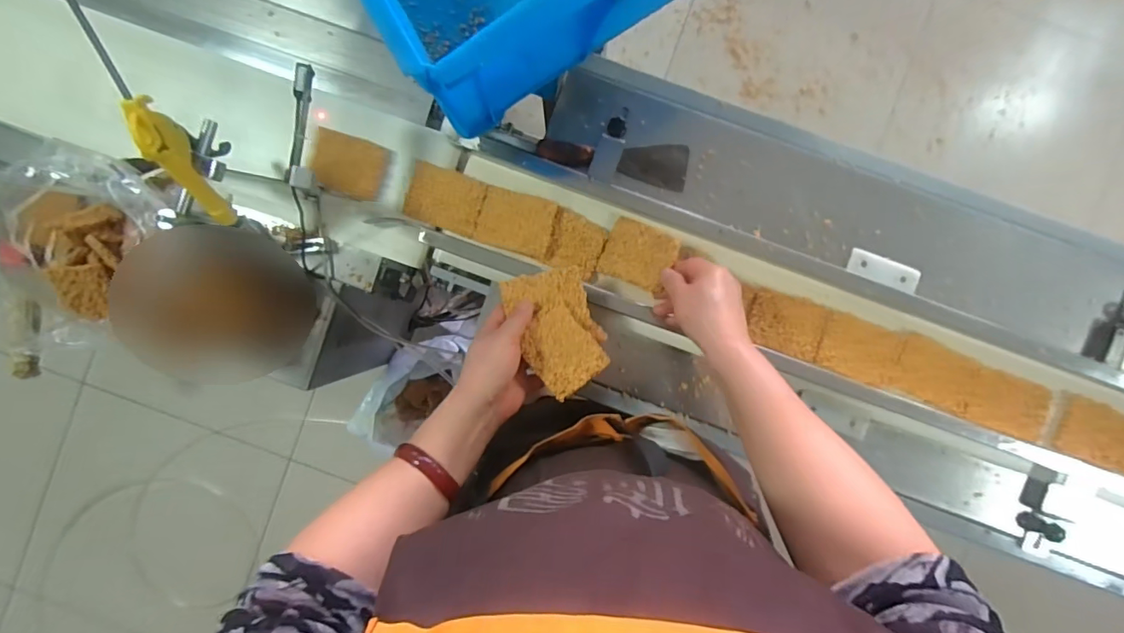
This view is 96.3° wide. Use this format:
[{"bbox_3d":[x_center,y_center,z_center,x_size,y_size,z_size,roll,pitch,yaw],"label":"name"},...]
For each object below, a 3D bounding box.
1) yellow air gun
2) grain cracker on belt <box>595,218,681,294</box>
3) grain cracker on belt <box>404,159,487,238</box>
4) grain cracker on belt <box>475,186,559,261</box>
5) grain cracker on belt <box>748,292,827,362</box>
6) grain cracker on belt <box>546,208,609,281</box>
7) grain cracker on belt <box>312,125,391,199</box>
[{"bbox_3d":[-0.365,-0.146,0.492,0.021,0.136,0.051,-13,51,-1],"label":"yellow air gun"},{"bbox_3d":[0.088,-0.072,0.579,0.080,0.004,0.067,23,91,25],"label":"grain cracker on belt"},{"bbox_3d":[-0.141,-0.141,0.603,0.091,0.008,0.066,18,97,1],"label":"grain cracker on belt"},{"bbox_3d":[-0.054,-0.112,0.597,0.090,0.012,0.066,18,85,1],"label":"grain cracker on belt"},{"bbox_3d":[0.265,0.011,0.595,0.085,0.006,0.064,14,85,1],"label":"grain cracker on belt"},{"bbox_3d":[0.017,-0.085,0.597,0.062,0.011,0.064,22,85,2],"label":"grain cracker on belt"},{"bbox_3d":[-0.260,-0.183,0.613,0.079,0.009,0.069,12,101,-28],"label":"grain cracker on belt"}]

